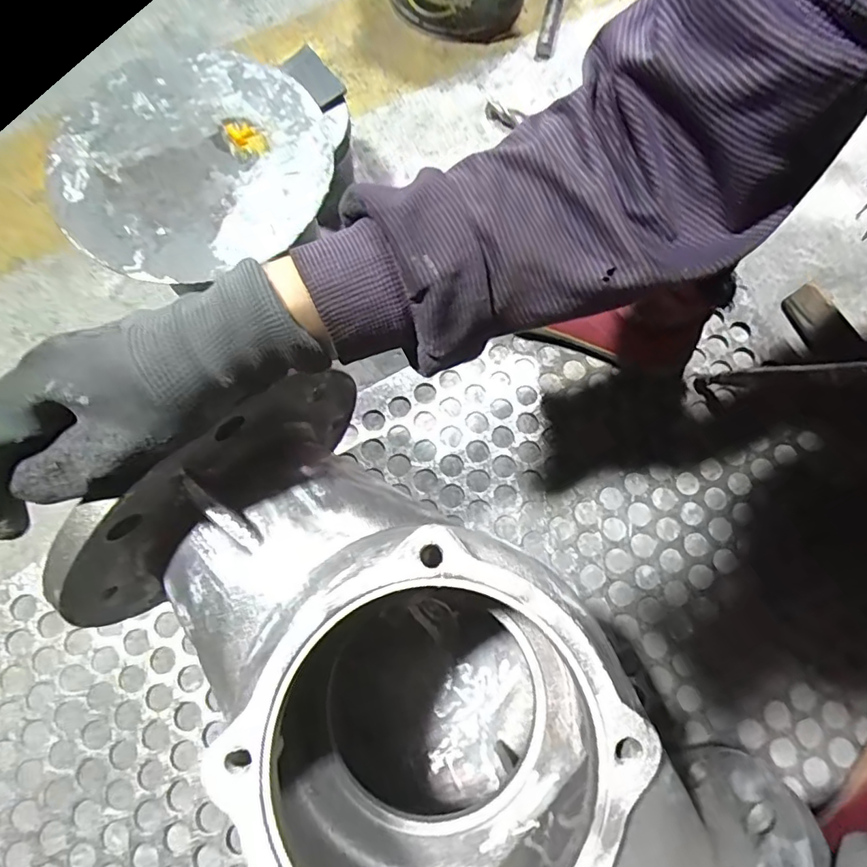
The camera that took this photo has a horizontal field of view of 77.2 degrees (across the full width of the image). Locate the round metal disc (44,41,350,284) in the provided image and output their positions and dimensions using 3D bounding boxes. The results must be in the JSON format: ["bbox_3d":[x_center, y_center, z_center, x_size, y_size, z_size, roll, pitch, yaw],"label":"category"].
[{"bbox_3d":[-0.137,-0.157,0.308,0.147,0.014,0.156,0,75,-1],"label":"round metal disc"}]

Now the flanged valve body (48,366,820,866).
[{"bbox_3d":[-0.007,0.152,0.325,0.341,0.204,0.185,44,78,10],"label":"flanged valve body"}]

